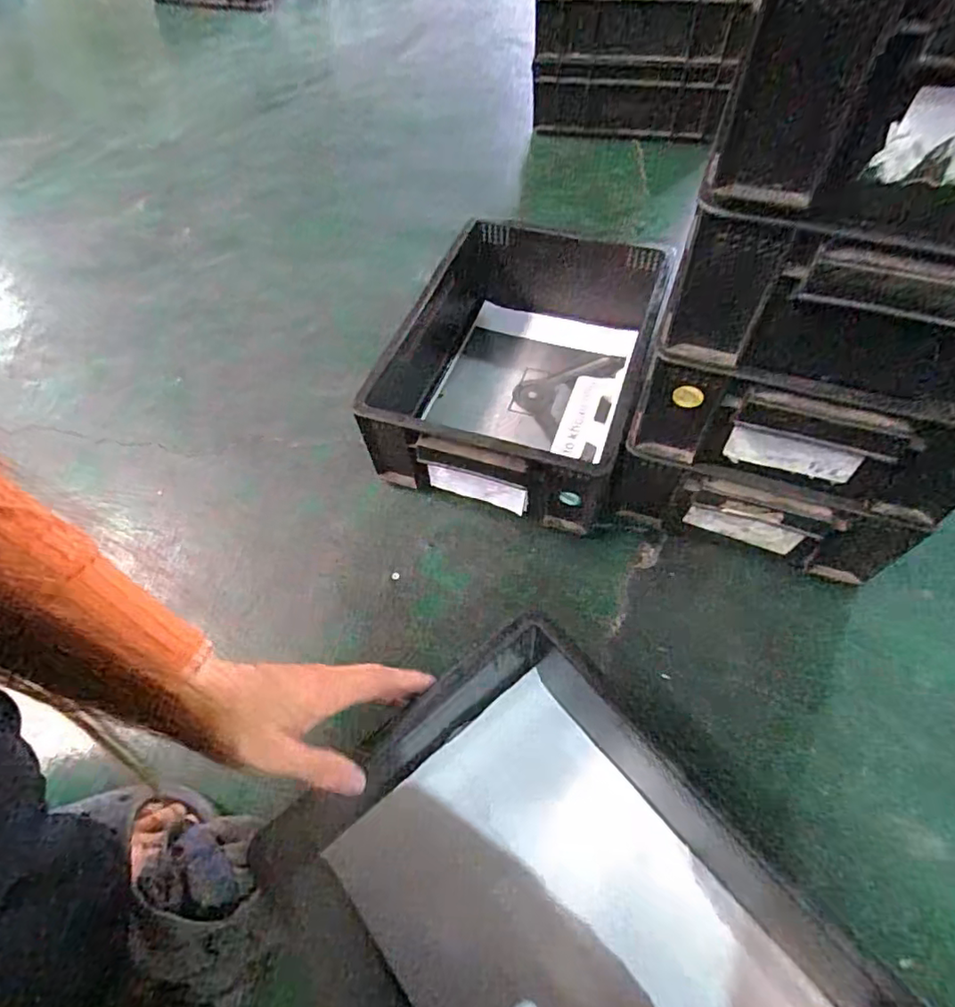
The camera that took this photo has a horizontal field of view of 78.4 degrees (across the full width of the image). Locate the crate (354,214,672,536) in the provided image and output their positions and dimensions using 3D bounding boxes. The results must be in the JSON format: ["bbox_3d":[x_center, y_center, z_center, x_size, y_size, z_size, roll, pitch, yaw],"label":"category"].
[{"bbox_3d":[0.043,-0.159,0.648,0.261,0.121,0.352,13,59,12],"label":"crate"}]

